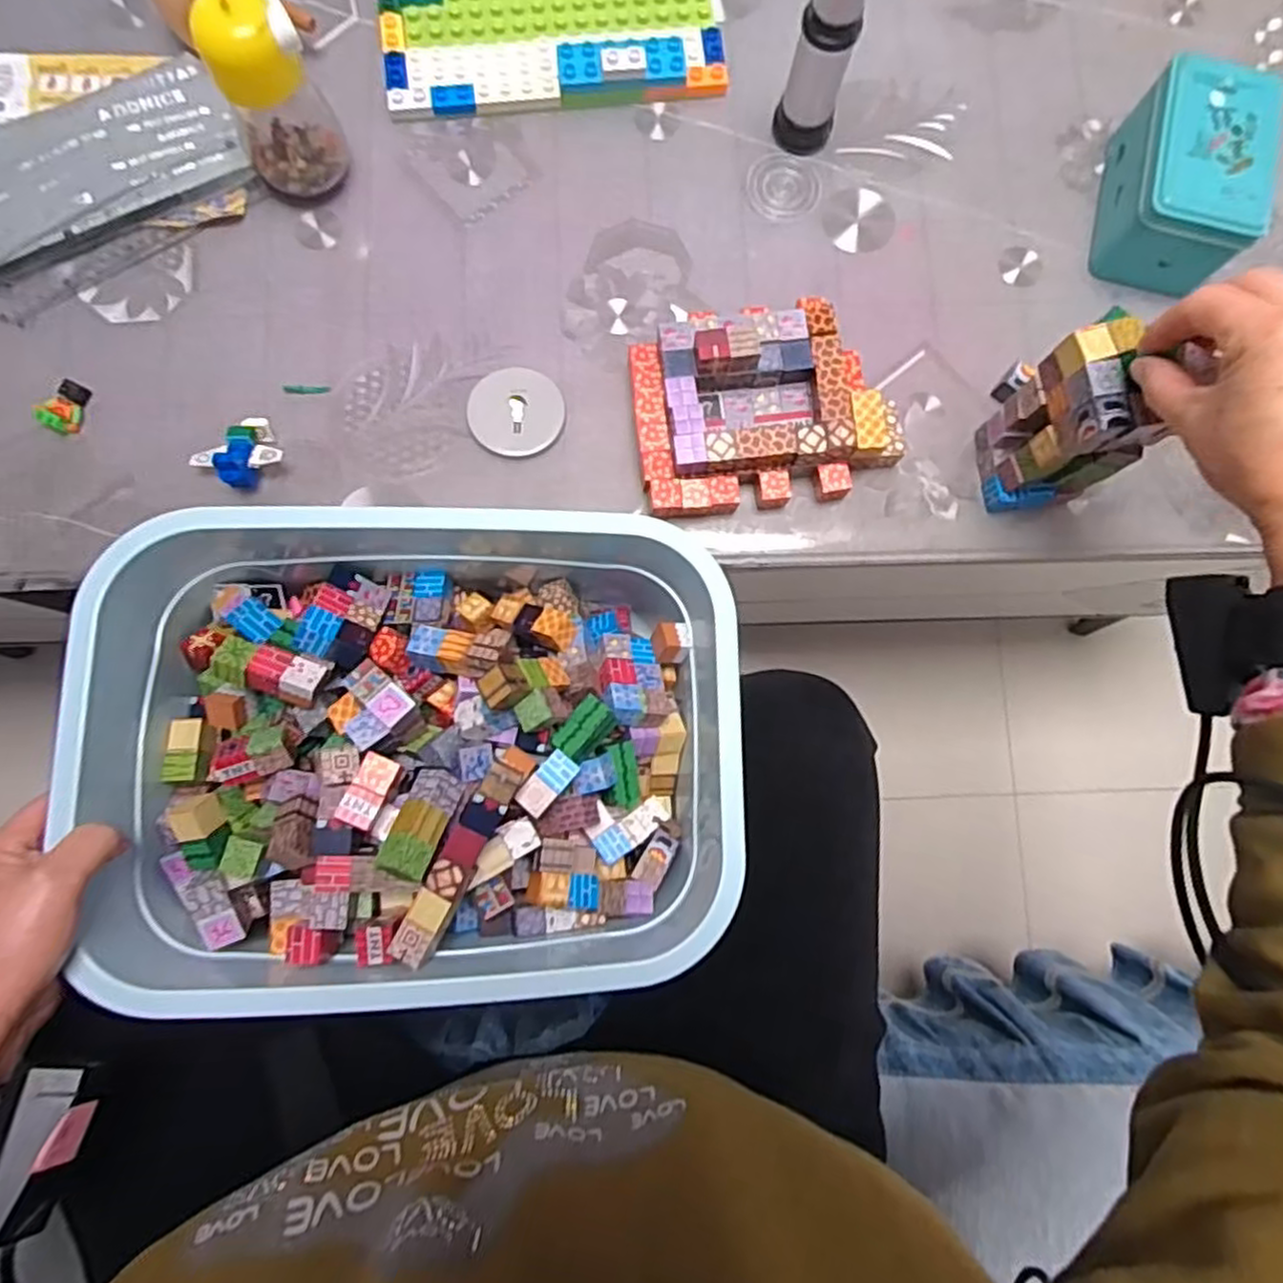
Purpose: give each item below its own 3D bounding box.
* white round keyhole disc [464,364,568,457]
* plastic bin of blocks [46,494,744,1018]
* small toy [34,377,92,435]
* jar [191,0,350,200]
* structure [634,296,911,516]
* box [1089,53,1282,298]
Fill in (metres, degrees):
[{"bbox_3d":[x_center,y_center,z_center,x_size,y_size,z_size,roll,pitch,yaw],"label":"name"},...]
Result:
[{"bbox_3d":[-0.088,-0.163,0.516,0.067,0.009,0.063,1,82,-4],"label":"white round keyhole disc"},{"bbox_3d":[-0.130,0.063,0.468,0.372,0.132,0.282,2,82,-3],"label":"plastic bin of blocks"},{"bbox_3d":[-0.393,-0.160,0.496,0.015,0.022,0.038,23,81,0],"label":"small toy"},{"bbox_3d":[-0.244,-0.364,0.477,0.062,0.122,0.062,1,82,-4],"label":"jar"},{"bbox_3d":[0.086,-0.165,0.496,0.181,0.053,0.139,-6,82,-5],"label":"structure"},{"bbox_3d":[0.384,-0.324,0.517,0.079,0.073,0.128,13,81,-2],"label":"box"}]

